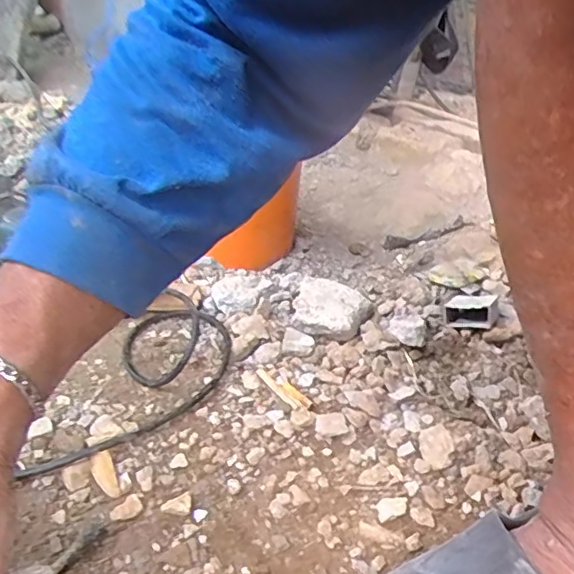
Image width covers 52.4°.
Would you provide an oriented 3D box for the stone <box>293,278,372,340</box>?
[{"bbox_3d":[0.045,0.027,0.639,0.086,0.034,0.074,12,32,12],"label":"stone"}]

